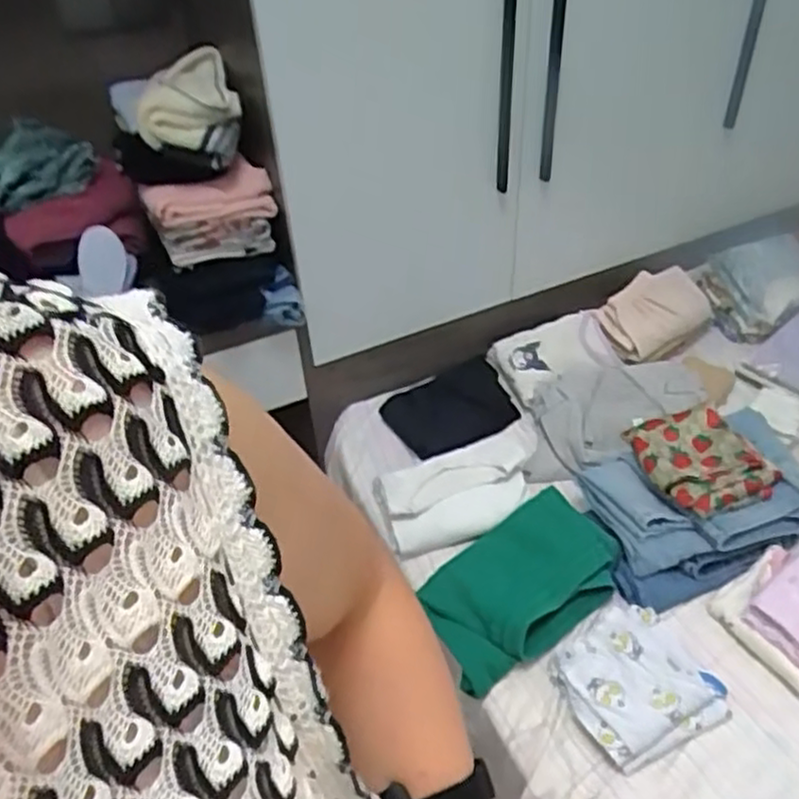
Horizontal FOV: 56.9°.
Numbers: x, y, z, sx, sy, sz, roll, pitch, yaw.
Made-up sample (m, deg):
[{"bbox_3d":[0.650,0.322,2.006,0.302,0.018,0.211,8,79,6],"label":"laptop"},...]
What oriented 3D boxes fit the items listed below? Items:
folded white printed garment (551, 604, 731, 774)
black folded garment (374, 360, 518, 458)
[{"bbox_3d":[0.302,0.361,0.950,0.179,0.063,0.174,-21,43,-16],"label":"folded white printed garment"},{"bbox_3d":[0.087,0.017,1.343,0.222,0.069,0.156,-18,42,-13],"label":"black folded garment"}]

